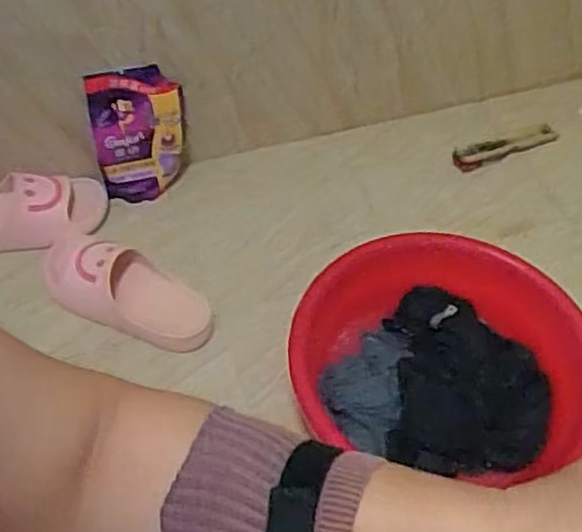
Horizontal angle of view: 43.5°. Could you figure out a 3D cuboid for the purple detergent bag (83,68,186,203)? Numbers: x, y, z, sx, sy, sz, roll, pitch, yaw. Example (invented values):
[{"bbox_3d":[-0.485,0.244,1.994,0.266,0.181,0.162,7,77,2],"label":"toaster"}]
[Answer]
[{"bbox_3d":[-0.221,-0.190,1.079,0.133,0.201,0.066,-9,54,-11],"label":"purple detergent bag"}]

